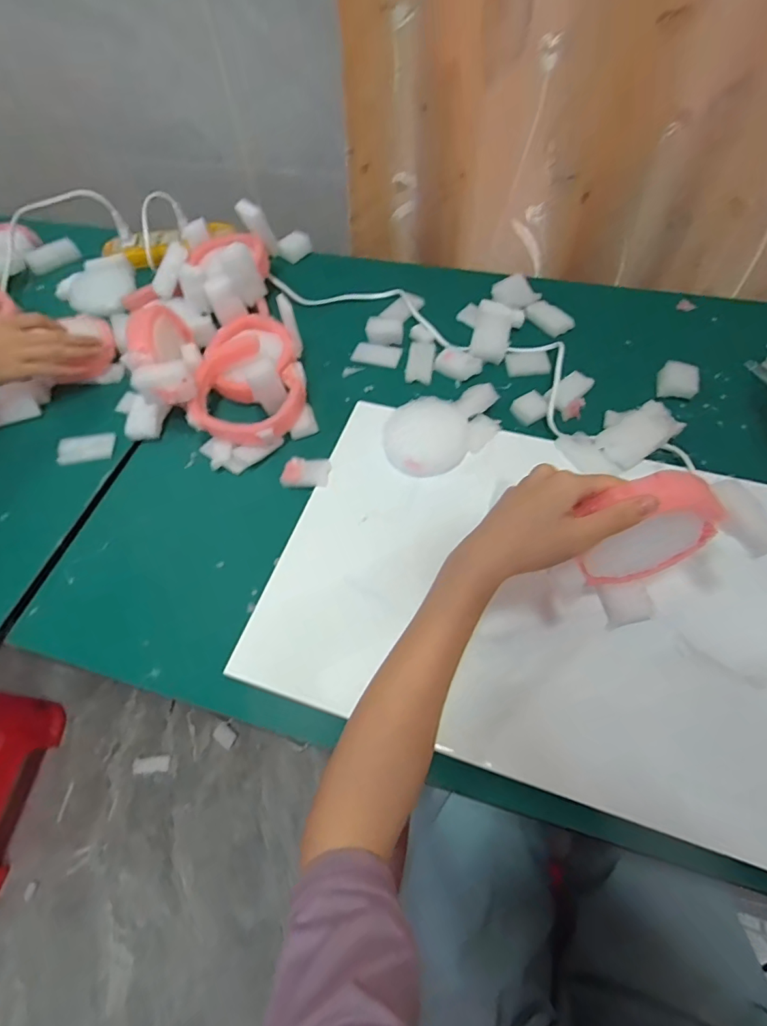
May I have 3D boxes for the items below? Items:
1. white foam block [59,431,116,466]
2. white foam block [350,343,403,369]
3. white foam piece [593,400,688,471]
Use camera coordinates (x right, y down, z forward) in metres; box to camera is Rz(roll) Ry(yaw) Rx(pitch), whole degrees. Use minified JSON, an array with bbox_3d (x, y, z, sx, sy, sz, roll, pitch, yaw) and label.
[{"bbox_3d":[-0.309,-0.068,0.505,0.055,0.010,0.032,-11,58,-3],"label":"white foam block"},{"bbox_3d":[-0.008,-0.182,0.556,0.055,0.005,0.029,15,60,14],"label":"white foam block"},{"bbox_3d":[0.240,-0.074,0.457,0.084,0.013,0.043,-33,61,-16],"label":"white foam piece"}]

